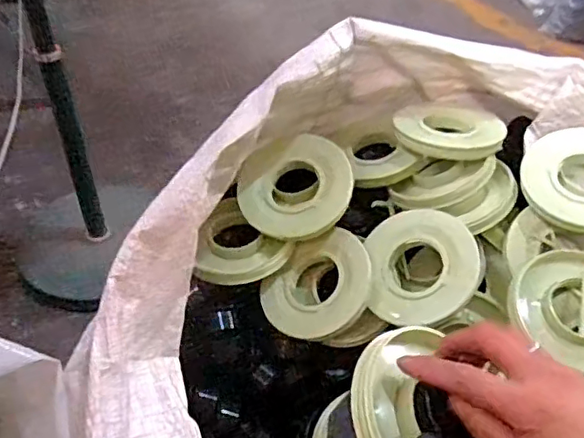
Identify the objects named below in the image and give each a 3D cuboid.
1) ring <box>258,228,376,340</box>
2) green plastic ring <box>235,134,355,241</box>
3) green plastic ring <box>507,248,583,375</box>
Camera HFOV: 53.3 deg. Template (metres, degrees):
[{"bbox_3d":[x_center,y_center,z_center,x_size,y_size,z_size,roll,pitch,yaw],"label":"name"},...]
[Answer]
[{"bbox_3d":[0.031,0.077,0.659,0.127,0.027,0.105,-30,79,6],"label":"ring"},{"bbox_3d":[0.005,-0.035,0.672,0.126,0.027,0.126,-13,75,5],"label":"green plastic ring"},{"bbox_3d":[0.289,0.087,0.585,0.133,0.032,0.109,30,72,16],"label":"green plastic ring"}]

